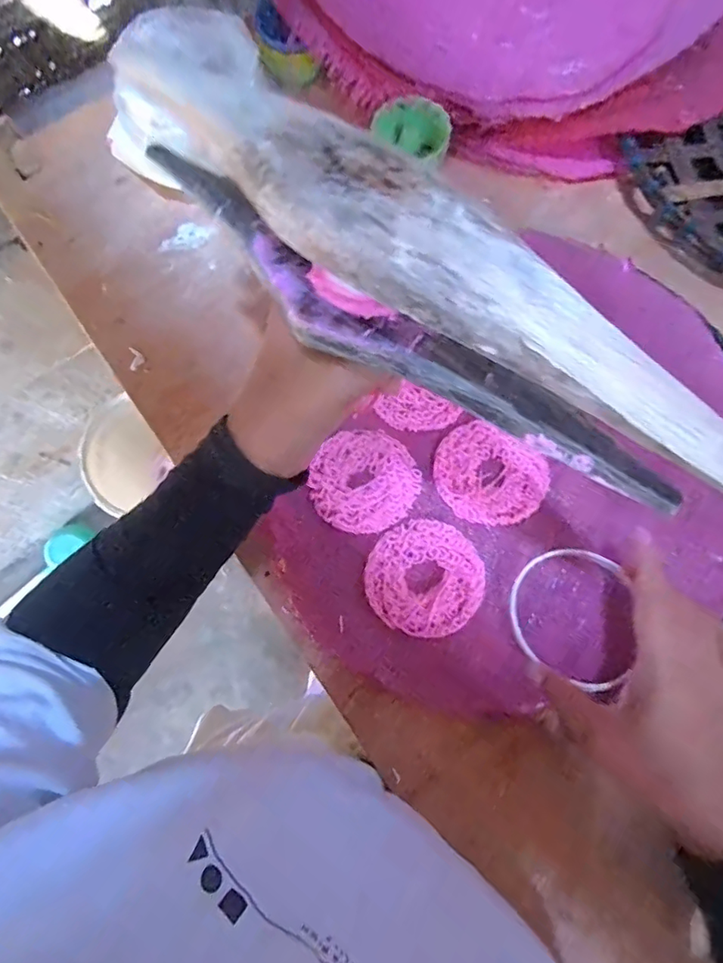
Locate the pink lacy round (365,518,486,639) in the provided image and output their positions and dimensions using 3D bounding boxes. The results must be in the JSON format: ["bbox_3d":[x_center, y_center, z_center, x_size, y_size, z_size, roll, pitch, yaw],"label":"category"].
[{"bbox_3d":[0.044,0.067,0.364,0.079,0.009,0.078,0,79,1],"label":"pink lacy round"}]

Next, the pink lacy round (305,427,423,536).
[{"bbox_3d":[0.002,0.000,0.378,0.074,0.005,0.075,0,79,1],"label":"pink lacy round"}]

